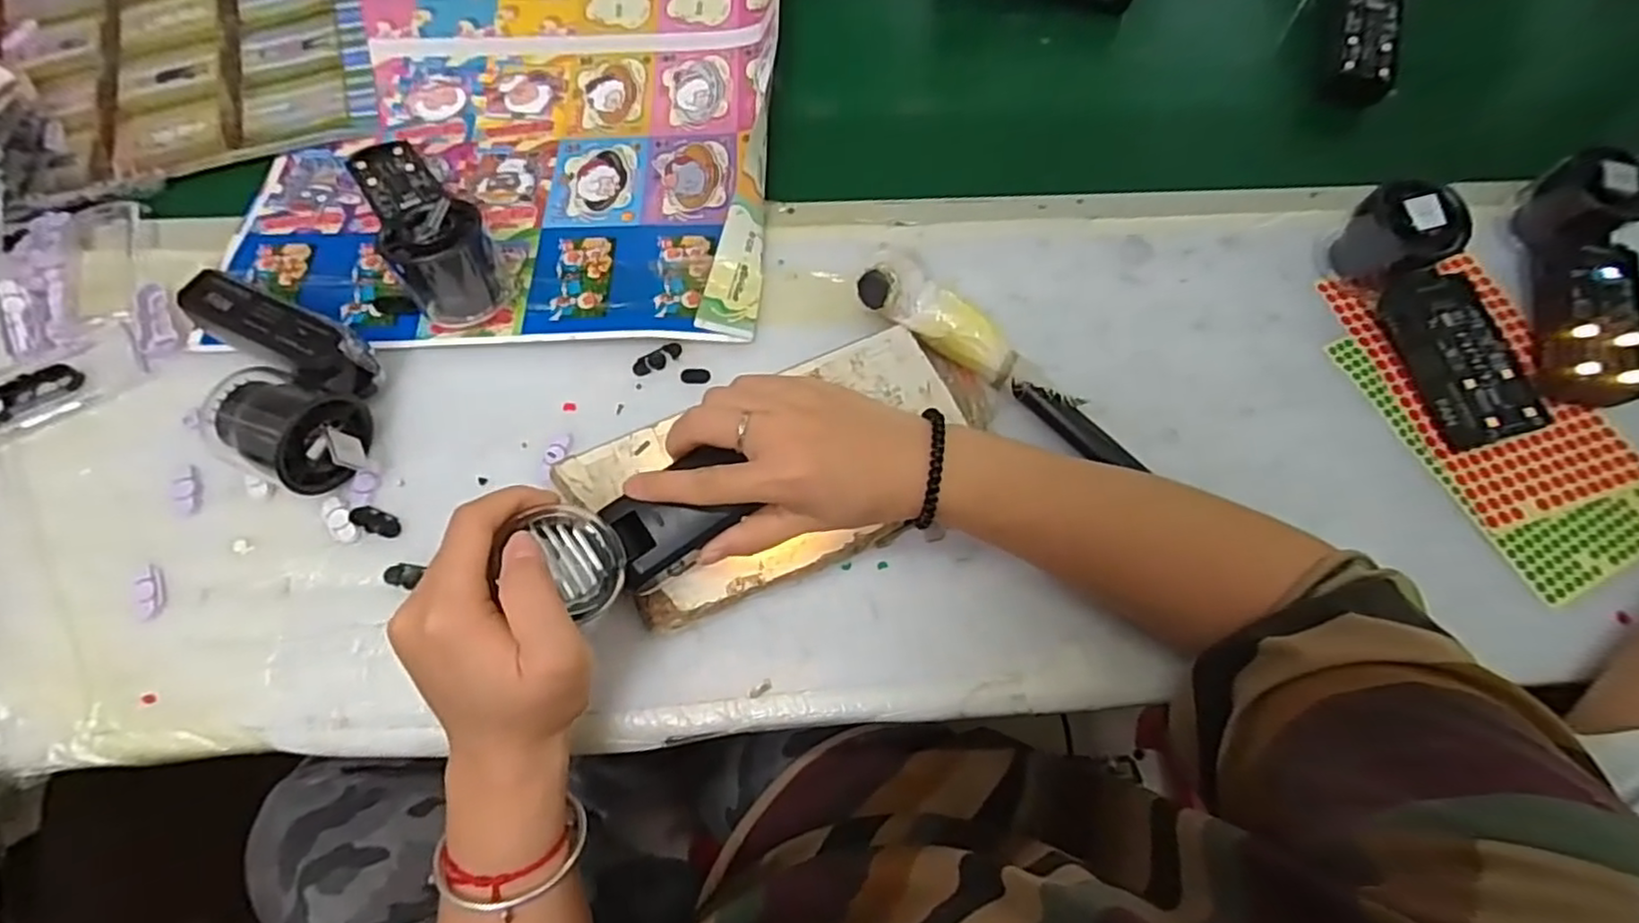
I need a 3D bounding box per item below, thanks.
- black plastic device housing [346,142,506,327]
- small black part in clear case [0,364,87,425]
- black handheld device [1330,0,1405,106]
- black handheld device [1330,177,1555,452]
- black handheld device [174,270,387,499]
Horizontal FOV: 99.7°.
[{"bbox_3d":[-0.250,-0.160,0.430,0.053,0.063,0.158,-31,71,-13],"label":"black plastic device housing"},{"bbox_3d":[-0.462,-0.039,0.403,0.053,0.009,0.026,-26,70,-11],"label":"small black part in clear case"},{"bbox_3d":[0.432,-0.355,0.538,0.050,0.040,0.158,11,85,4],"label":"black handheld device"},{"bbox_3d":[0.365,-0.087,0.414,0.052,0.056,0.159,-17,81,-8],"label":"black handheld device"},{"bbox_3d":[-0.307,-0.043,0.388,0.128,0.054,0.090,23,69,9],"label":"black handheld device"}]

